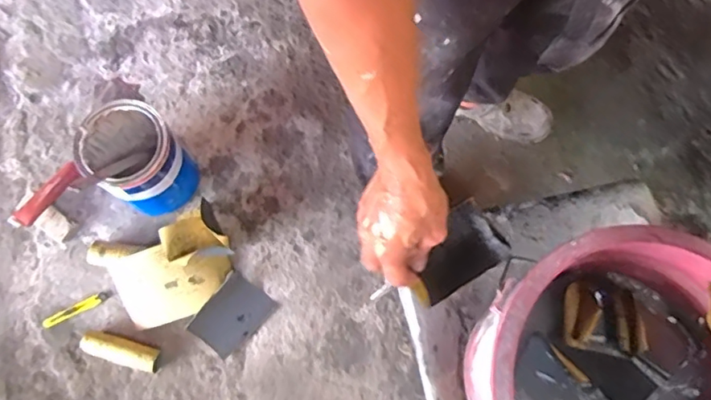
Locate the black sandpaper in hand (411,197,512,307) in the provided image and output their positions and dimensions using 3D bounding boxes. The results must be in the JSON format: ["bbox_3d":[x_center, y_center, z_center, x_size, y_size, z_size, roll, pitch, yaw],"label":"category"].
[{"bbox_3d":[0.103,0.060,0.581,0.111,0.012,0.072,-38,100,-15],"label":"black sandpaper in hand"}]

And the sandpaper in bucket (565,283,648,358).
[{"bbox_3d":[0.249,0.121,0.564,0.070,0.028,0.063,11,74,4],"label":"sandpaper in bucket"}]

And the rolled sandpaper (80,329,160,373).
[{"bbox_3d":[-0.461,0.298,1.099,0.160,0.039,0.050,15,73,4],"label":"rolled sandpaper"}]

